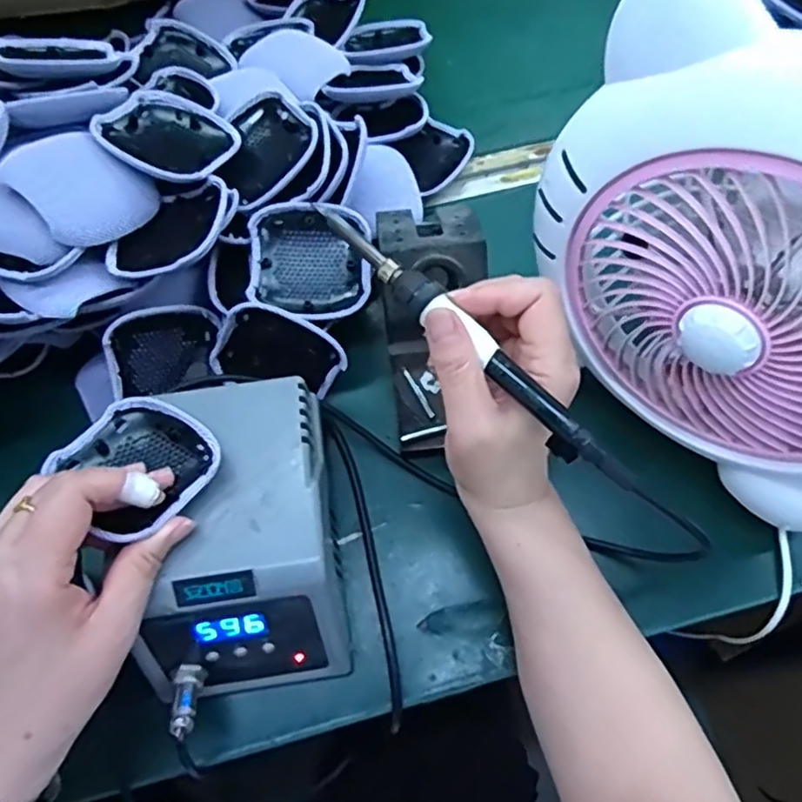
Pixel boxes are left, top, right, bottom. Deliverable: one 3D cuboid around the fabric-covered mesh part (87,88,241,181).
[{"bbox_3d":[-0.157,-0.174,0.437,0.078,0.023,0.075,28,51,2],"label":"fabric-covered mesh part"}]

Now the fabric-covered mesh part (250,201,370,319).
[{"bbox_3d":[-0.061,-0.094,0.438,0.078,0.016,0.075,-1,93,-2],"label":"fabric-covered mesh part"}]

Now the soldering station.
[{"bbox_3d":[-0.097,0.082,0.379,0.115,0.092,0.165,-11,66,-3],"label":"soldering station"}]

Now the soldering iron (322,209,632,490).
[{"bbox_3d":[0.033,-0.029,0.319,0.200,0.014,0.017,43,73,10],"label":"soldering iron"}]

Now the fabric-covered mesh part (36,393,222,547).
[{"bbox_3d":[-0.140,0.030,0.342,0.077,0.035,0.070,36,71,16],"label":"fabric-covered mesh part"}]

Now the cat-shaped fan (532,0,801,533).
[{"bbox_3d":[0.189,-0.061,0.329,0.244,0.229,0.086,34,71,15],"label":"cat-shaped fan"}]

